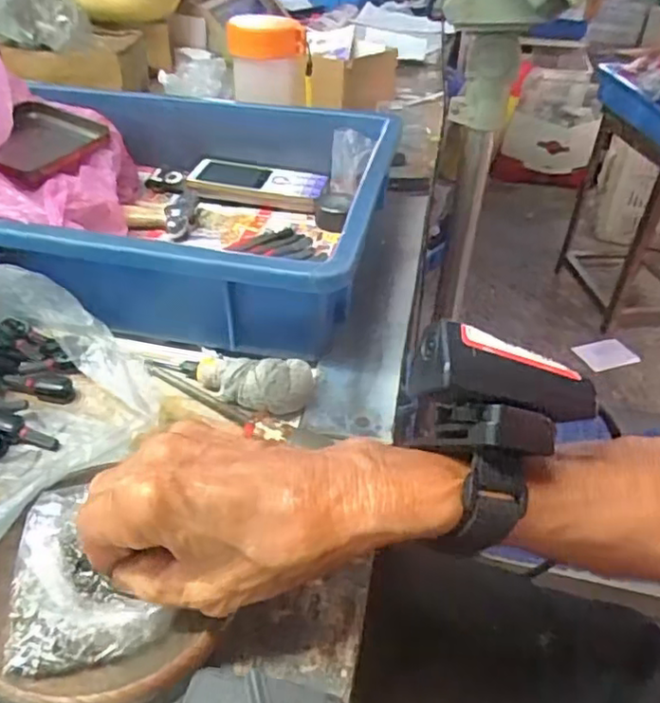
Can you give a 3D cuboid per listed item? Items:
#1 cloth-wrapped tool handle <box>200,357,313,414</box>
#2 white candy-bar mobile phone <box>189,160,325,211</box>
[{"bbox_3d":[-0.046,0.016,0.368,0.069,0.026,0.023,10,37,10],"label":"cloth-wrapped tool handle"},{"bbox_3d":[-0.068,-0.151,0.586,0.127,0.017,0.059,10,37,9],"label":"white candy-bar mobile phone"}]

